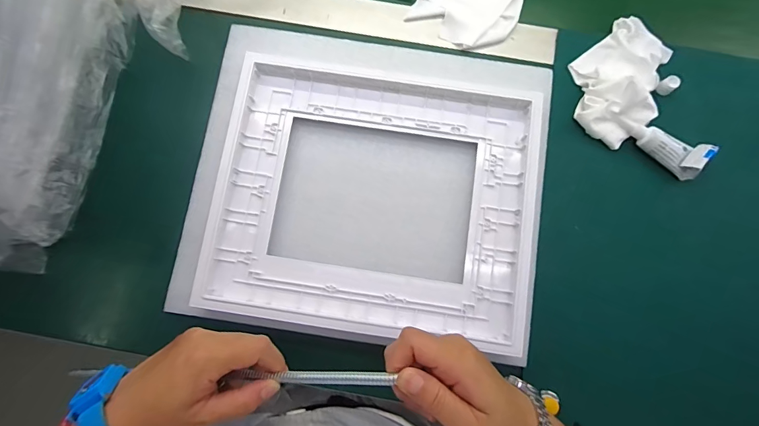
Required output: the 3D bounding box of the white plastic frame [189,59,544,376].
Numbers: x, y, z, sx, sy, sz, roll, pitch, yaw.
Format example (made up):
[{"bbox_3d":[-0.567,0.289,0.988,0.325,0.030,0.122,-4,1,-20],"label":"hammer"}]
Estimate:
[{"bbox_3d":[-0.001,-0.015,0.398,0.325,0.030,0.280,9,79,0],"label":"white plastic frame"}]

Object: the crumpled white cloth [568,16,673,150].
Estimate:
[{"bbox_3d":[0.272,-0.155,0.430,0.093,0.033,0.149,23,80,3],"label":"crumpled white cloth"}]

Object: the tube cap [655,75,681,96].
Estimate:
[{"bbox_3d":[0.328,-0.145,0.436,0.020,0.018,0.016,-31,81,-7],"label":"tube cap"}]

